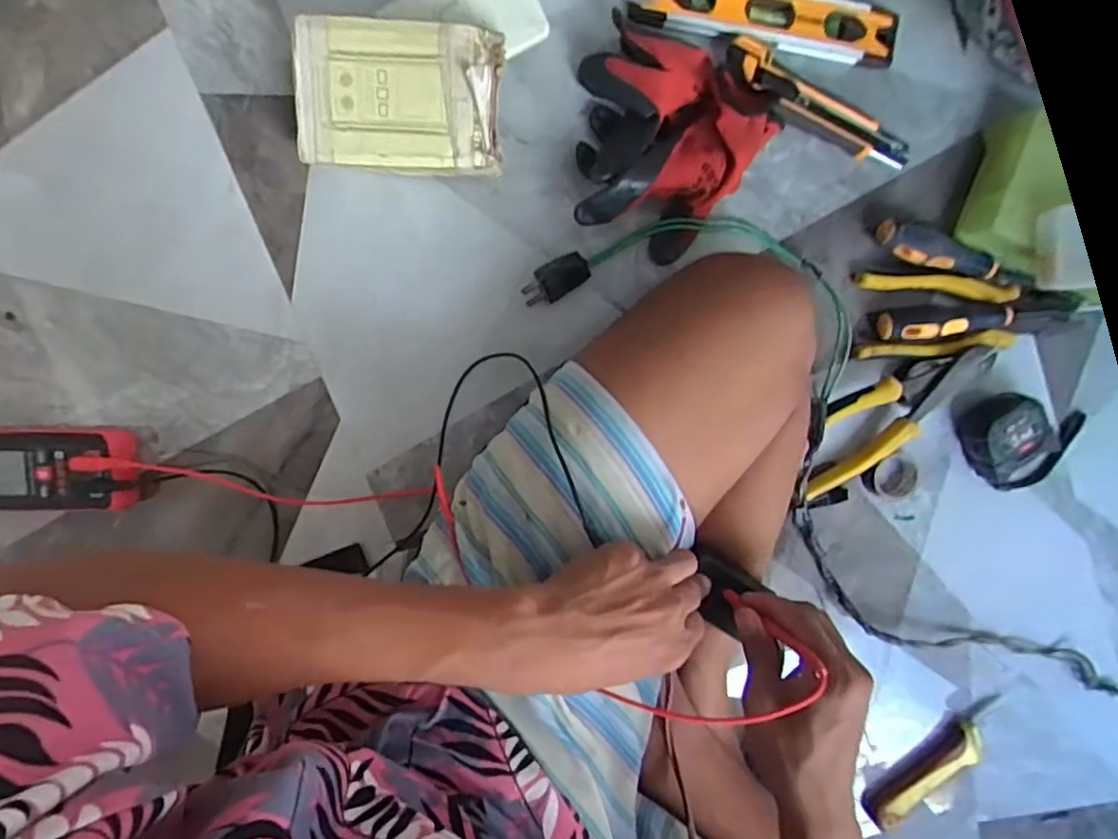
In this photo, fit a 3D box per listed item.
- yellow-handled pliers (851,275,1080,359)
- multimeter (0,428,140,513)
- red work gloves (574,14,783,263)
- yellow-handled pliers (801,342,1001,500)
[{"bbox_3d":[0.325,-0.084,0.488,0.154,0.032,0.068,1,94,12],"label":"yellow-handled pliers"},{"bbox_3d":[-0.378,0.037,0.450,0.122,0.030,0.061,3,96,-6],"label":"multimeter"},{"bbox_3d":[0.075,-0.203,0.451,0.142,0.065,0.141,-1,97,-6],"label":"red work gloves"},{"bbox_3d":[0.272,-0.005,0.500,0.177,0.038,0.068,-34,99,-1],"label":"yellow-handled pliers"}]

